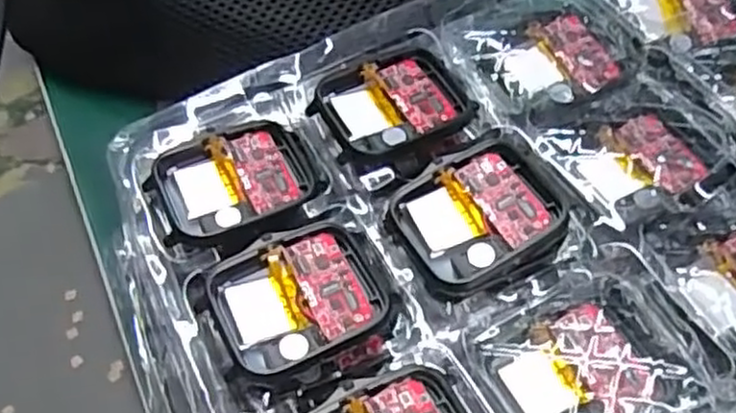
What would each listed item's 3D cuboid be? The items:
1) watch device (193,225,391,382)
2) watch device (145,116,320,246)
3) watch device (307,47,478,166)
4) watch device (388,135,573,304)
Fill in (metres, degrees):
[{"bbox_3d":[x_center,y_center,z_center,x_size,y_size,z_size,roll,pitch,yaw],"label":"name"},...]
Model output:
[{"bbox_3d":[-0.019,0.025,0.198,0.046,0.006,0.037,-25,58,-14],"label":"watch device"},{"bbox_3d":[-0.041,-0.008,0.222,0.046,0.007,0.037,-23,58,-13],"label":"watch device"},{"bbox_3d":[0.008,-0.032,0.236,0.047,0.006,0.037,-22,57,-12],"label":"watch device"},{"bbox_3d":[0.033,0.003,0.210,0.045,0.006,0.041,-23,57,-12],"label":"watch device"}]

